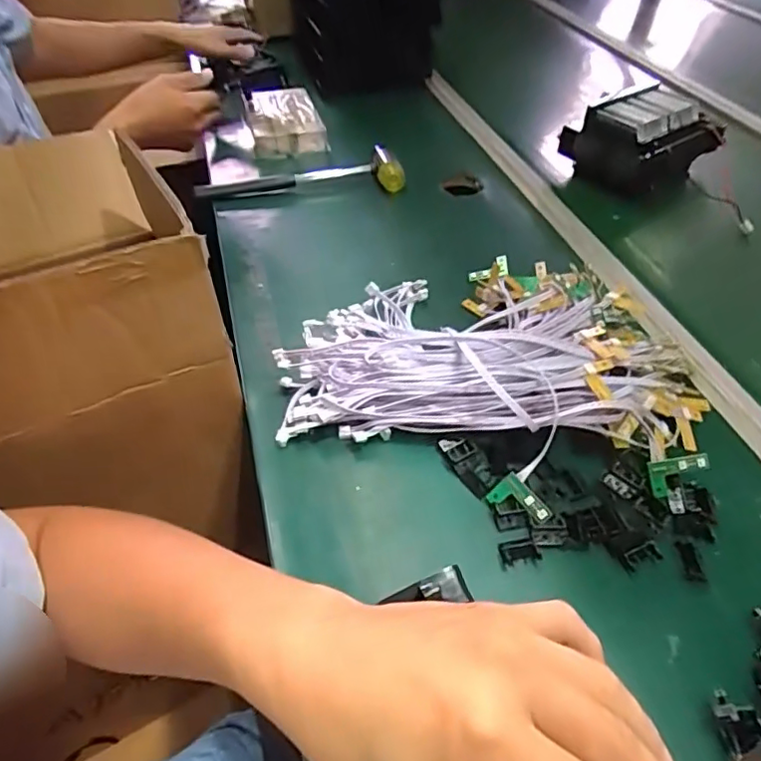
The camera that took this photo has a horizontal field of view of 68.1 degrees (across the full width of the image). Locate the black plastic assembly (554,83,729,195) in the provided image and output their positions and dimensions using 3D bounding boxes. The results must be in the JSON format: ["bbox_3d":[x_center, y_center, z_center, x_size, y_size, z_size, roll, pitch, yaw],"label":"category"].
[{"bbox_3d":[0.362,-0.334,0.770,0.205,0.065,0.148,-28,53,-24],"label":"black plastic assembly"}]

